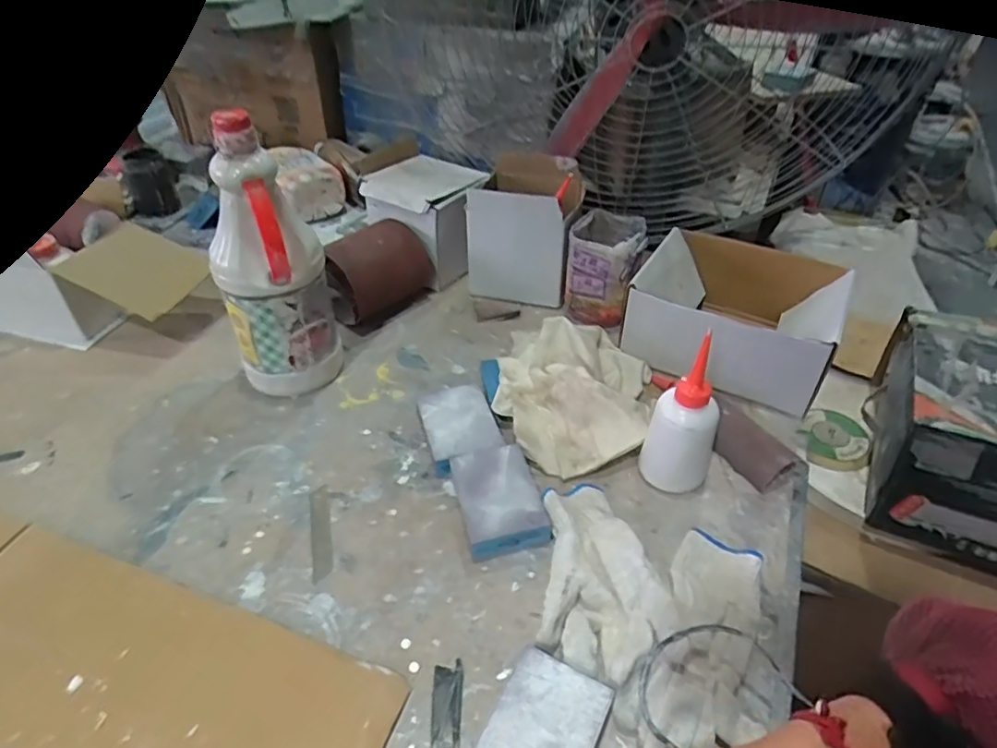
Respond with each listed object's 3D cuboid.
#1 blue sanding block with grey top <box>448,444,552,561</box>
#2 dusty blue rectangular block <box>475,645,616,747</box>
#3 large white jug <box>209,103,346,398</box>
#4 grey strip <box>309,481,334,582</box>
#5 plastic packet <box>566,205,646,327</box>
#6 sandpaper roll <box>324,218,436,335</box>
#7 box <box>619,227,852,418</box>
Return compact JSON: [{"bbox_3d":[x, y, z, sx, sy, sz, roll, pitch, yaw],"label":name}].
[{"bbox_3d":[0.001,0.113,0.555,0.071,0.031,0.102,-9,42,-11],"label":"blue sanding block with grey top"},{"bbox_3d":[0.027,0.245,0.405,0.068,0.027,0.102,20,44,21],"label":"dusty blue rectangular block"},{"bbox_3d":[-0.226,-0.100,0.606,0.085,0.276,0.086,18,44,19],"label":"large white jug"},{"bbox_3d":[-0.159,0.139,0.543,0.018,0.004,0.099,-10,42,-11],"label":"grey strip"},{"bbox_3d":[0.134,-0.133,0.783,0.091,0.113,0.101,7,41,8],"label":"plastic packet"},{"bbox_3d":[-0.161,-0.132,0.780,0.103,0.100,0.139,24,46,25],"label":"sandpaper roll"},{"bbox_3d":[0.278,-0.070,0.712,0.210,0.103,0.199,22,45,23],"label":"box"}]

